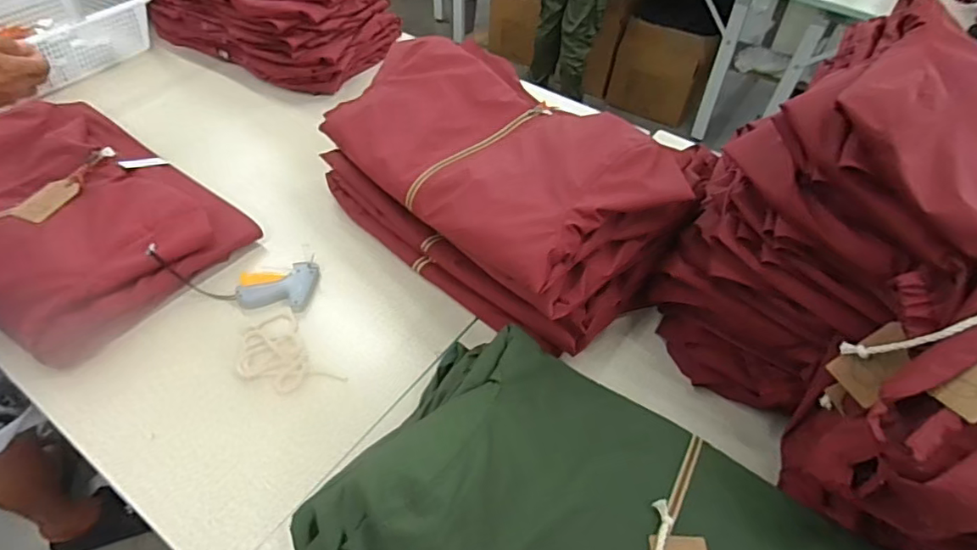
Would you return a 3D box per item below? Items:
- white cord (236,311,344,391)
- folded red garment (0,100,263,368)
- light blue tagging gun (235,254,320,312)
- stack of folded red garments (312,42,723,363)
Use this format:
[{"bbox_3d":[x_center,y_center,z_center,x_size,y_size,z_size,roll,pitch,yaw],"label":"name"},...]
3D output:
[{"bbox_3d":[-0.308,0.125,0.799,0.106,0.007,0.163,-31,58,-28],"label":"white cord"},{"bbox_3d":[-0.714,-0.119,0.929,0.598,0.076,0.367,34,54,23],"label":"folded red garment"},{"bbox_3d":[-0.344,0.010,0.887,0.113,0.024,0.104,4,48,-2],"label":"light blue tagging gun"},{"bbox_3d":[0.024,-0.159,0.911,0.372,0.266,0.567,-32,58,-29],"label":"stack of folded red garments"}]

